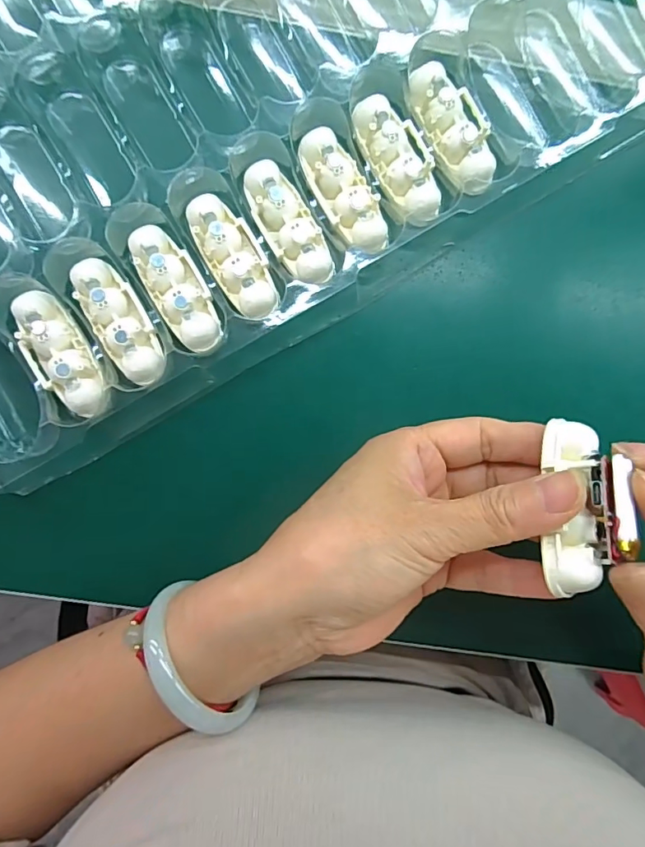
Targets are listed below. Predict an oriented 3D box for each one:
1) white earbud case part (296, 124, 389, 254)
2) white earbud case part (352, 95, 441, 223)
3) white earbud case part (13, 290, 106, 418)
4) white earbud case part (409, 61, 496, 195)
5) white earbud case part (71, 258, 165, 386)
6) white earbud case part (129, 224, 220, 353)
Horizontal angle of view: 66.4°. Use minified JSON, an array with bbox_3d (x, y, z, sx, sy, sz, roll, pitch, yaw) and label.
[{"bbox_3d":[0.010,-0.110,0.233,0.024,0.012,0.062,-27,93,-1],"label":"white earbud case part"},{"bbox_3d":[0.038,-0.127,0.235,0.028,0.010,0.062,-29,93,-1],"label":"white earbud case part"},{"bbox_3d":[-0.123,-0.031,0.228,0.025,0.016,0.061,-29,93,-1],"label":"white earbud case part"},{"bbox_3d":[0.065,-0.143,0.238,0.026,0.015,0.062,-25,93,-1],"label":"white earbud case part"},{"bbox_3d":[-0.094,-0.047,0.228,0.023,0.010,0.061,-26,93,-1],"label":"white earbud case part"},{"bbox_3d":[-0.068,-0.063,0.229,0.024,0.009,0.062,-30,93,-1],"label":"white earbud case part"}]

